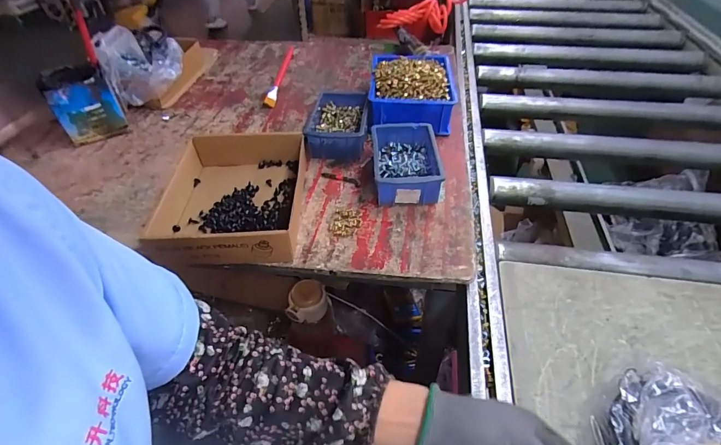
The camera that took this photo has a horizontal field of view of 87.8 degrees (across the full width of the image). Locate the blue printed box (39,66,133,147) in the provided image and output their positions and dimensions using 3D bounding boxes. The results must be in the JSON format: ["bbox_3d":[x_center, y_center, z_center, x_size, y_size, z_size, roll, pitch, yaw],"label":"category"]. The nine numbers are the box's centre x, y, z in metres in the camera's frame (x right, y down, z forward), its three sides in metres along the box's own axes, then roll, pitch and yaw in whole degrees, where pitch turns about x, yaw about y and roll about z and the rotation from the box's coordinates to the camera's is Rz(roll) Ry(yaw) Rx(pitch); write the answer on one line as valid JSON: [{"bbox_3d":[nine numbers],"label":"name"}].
[{"bbox_3d":[-0.481,-0.203,0.660,0.091,0.109,0.083,-27,50,-20],"label":"blue printed box"}]

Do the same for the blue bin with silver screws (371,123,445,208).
[{"bbox_3d":[0.070,-0.089,0.566,0.101,0.053,0.147,-4,46,0],"label":"blue bin with silver screws"}]

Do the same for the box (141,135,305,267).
[{"bbox_3d":[-0.179,-0.038,0.520,0.183,0.055,0.217,-2,45,1],"label":"box"}]

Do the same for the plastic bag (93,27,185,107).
[{"bbox_3d":[-0.427,-0.317,0.752,0.141,0.129,0.153,-23,49,-17],"label":"plastic bag"}]

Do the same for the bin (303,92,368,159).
[{"bbox_3d":[-0.039,-0.170,0.650,0.099,0.050,0.146,0,46,3],"label":"bin"}]

